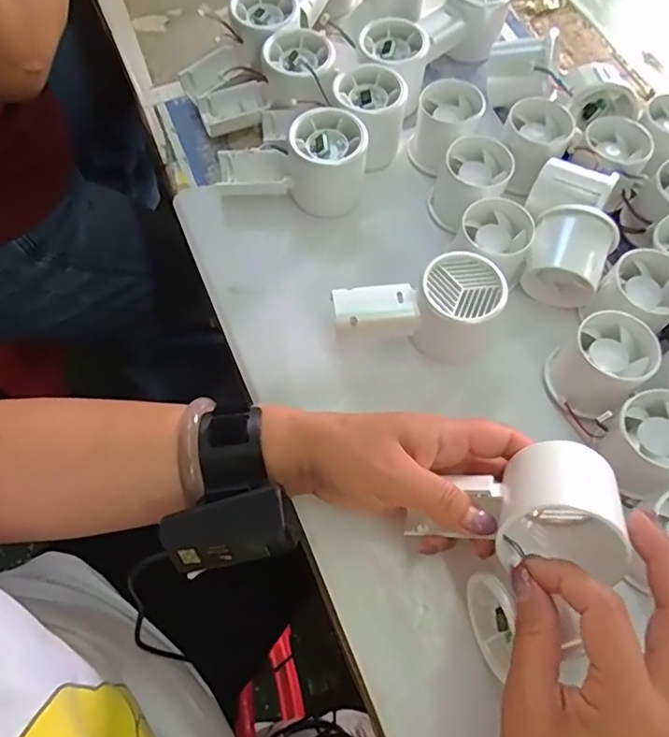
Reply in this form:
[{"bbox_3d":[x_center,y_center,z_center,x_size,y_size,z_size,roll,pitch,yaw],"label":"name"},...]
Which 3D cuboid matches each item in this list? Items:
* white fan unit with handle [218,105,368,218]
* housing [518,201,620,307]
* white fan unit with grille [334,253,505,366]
[{"bbox_3d":[-0.033,-0.157,0.434,0.113,0.055,0.054,-6,66,-4],"label":"white fan unit with handle"},{"bbox_3d":[0.168,-0.081,0.408,0.057,0.049,0.054,22,67,8],"label":"housing"},{"bbox_3d":[0.057,-0.035,0.380,0.112,0.048,0.058,-16,67,-8],"label":"white fan unit with grille"}]

